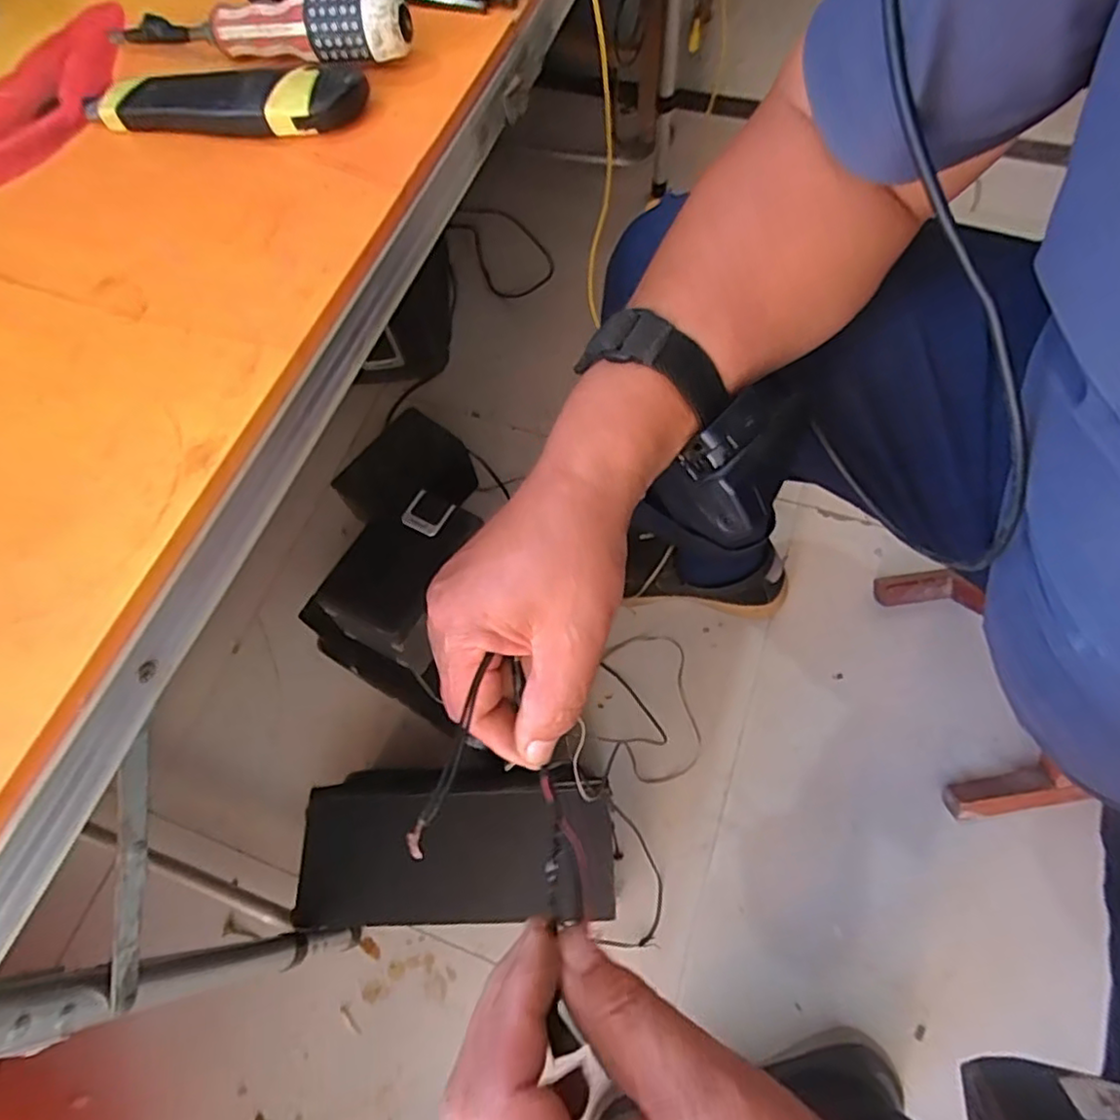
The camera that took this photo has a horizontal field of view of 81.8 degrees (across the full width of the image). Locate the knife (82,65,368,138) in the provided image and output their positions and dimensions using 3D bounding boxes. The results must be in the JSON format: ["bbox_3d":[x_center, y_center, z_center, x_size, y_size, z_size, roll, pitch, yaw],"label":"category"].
[{"bbox_3d":[-0.180,-0.239,0.338,0.152,0.025,0.029,3,65,4],"label":"knife"}]

